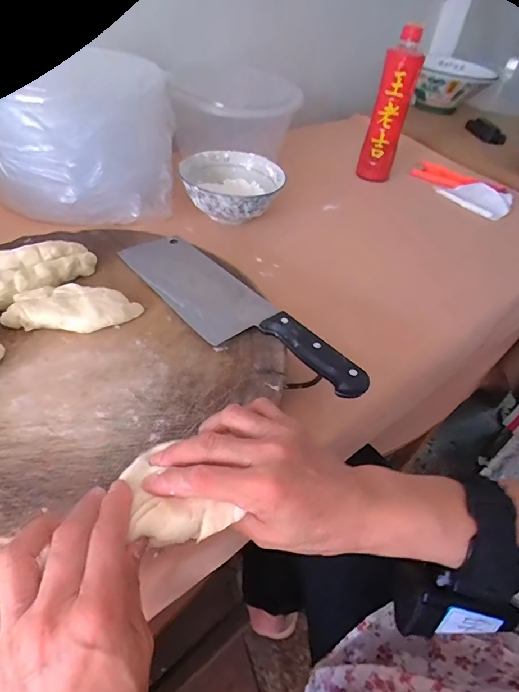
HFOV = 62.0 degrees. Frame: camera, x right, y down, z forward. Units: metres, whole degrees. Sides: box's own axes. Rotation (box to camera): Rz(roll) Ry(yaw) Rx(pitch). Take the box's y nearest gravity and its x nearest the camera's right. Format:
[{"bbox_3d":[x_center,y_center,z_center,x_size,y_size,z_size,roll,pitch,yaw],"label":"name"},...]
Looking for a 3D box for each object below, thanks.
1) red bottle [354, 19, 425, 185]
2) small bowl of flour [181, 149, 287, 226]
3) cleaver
[{"bbox_3d":[0.222,-0.399,0.731,0.058,0.227,0.065,15,44,8],"label":"red bottle"},{"bbox_3d":[-0.037,-0.227,0.626,0.138,0.054,0.144,5,44,-3],"label":"small bowl of flour"},{"bbox_3d":[-0.031,-0.035,0.416,0.079,0.018,0.289,-27,54,-31],"label":"cleaver"}]

